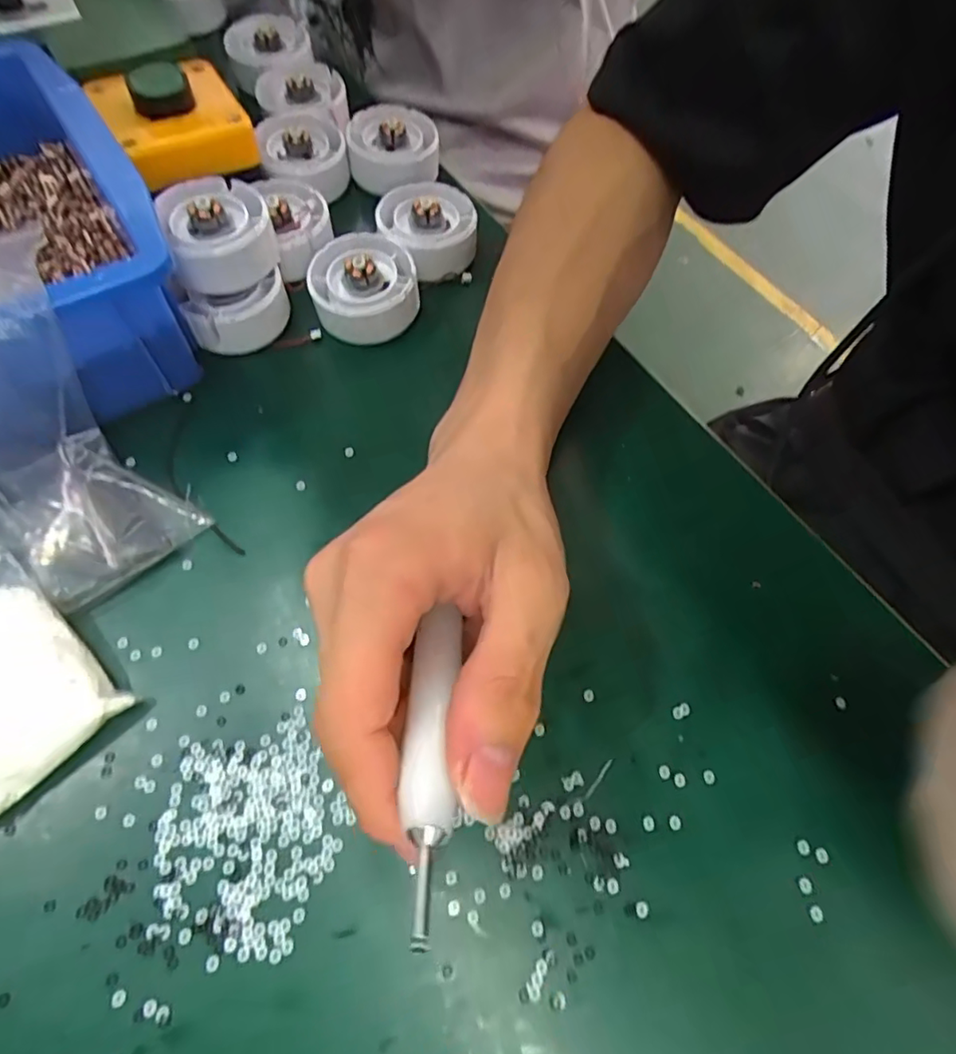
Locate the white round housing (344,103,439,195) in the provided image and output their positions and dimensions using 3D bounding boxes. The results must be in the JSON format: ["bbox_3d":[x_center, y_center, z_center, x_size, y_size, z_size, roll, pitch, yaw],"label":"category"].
[{"bbox_3d":[-0.053,-0.229,0.352,0.051,0.025,0.051,1,63,-3],"label":"white round housing"}]

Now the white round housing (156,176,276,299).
[{"bbox_3d":[-0.123,-0.140,0.280,0.047,0.032,0.052,-19,66,-13],"label":"white round housing"}]

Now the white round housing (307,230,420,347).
[{"bbox_3d":[-0.058,-0.121,0.298,0.051,0.028,0.049,1,63,-3],"label":"white round housing"}]

